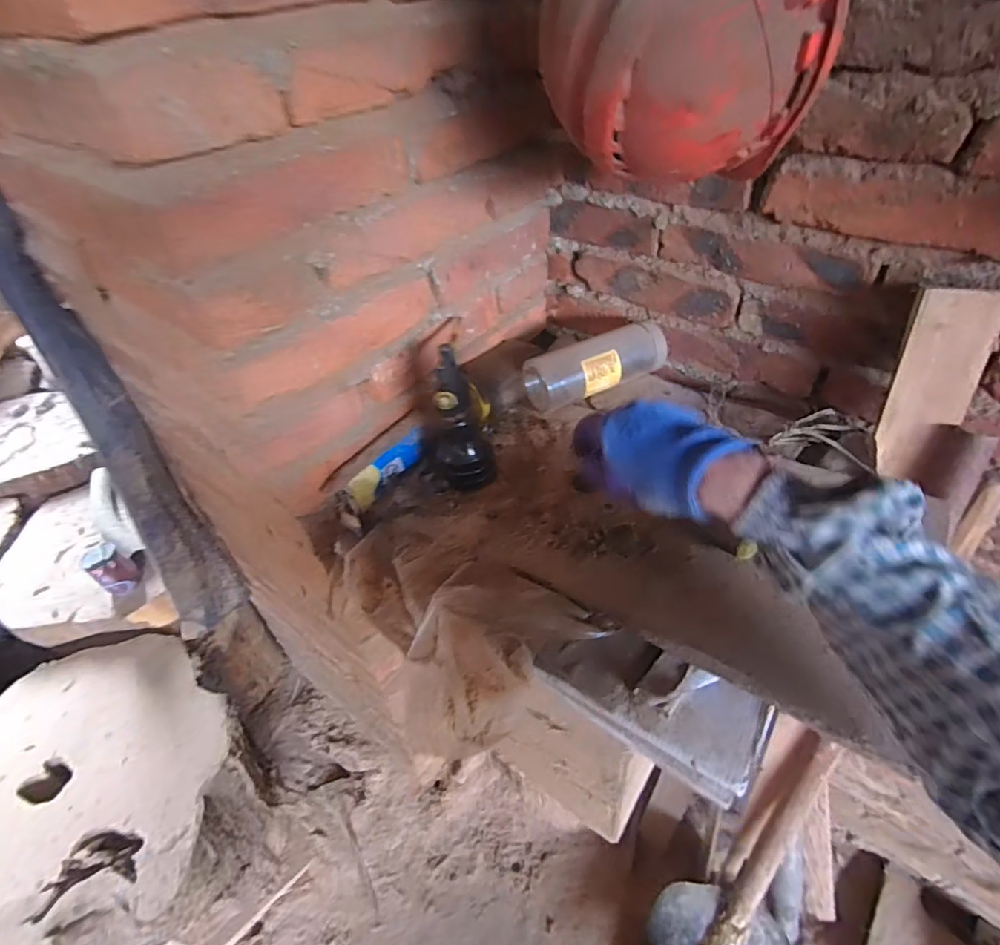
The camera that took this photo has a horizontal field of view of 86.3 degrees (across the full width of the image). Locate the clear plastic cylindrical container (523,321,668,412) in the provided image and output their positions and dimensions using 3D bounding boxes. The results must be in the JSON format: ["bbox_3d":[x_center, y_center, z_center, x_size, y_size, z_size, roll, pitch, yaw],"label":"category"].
[{"bbox_3d":[0.132,-0.144,0.729,0.193,0.061,0.070,-20,44,2],"label":"clear plastic cylindrical container"}]

